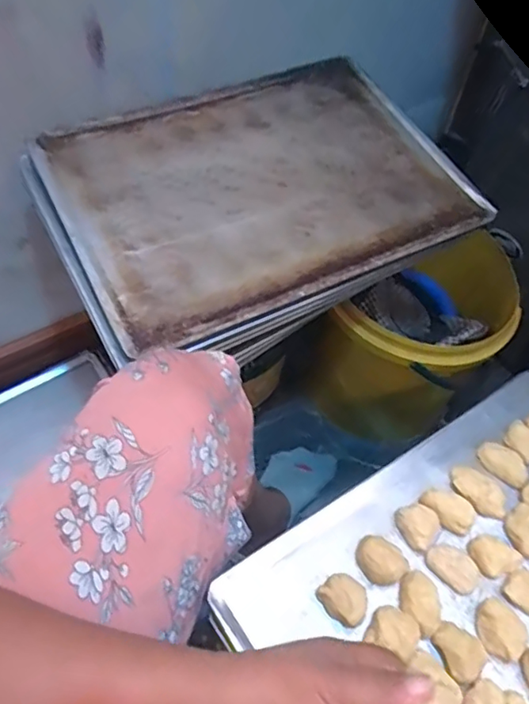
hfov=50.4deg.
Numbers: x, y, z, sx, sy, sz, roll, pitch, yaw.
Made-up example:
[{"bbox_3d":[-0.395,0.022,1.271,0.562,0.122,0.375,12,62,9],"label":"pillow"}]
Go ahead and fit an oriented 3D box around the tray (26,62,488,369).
[{"bbox_3d":[-0.004,-0.187,0.630,0.424,0.023,0.308,-25,68,-19],"label":"tray"}]

